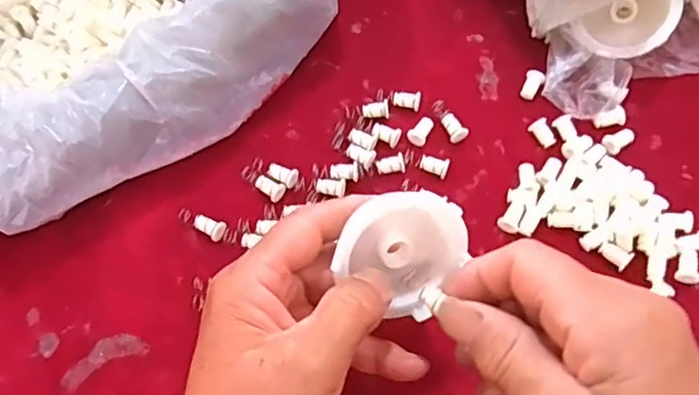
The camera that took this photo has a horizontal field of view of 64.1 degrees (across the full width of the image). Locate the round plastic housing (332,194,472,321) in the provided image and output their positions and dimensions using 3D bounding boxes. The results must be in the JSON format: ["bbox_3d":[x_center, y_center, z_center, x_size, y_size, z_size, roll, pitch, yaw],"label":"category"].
[{"bbox_3d":[0.024,0.023,0.235,0.055,0.012,0.053,-6,107,-21],"label":"round plastic housing"}]

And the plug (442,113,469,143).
[{"bbox_3d":[0.063,-0.042,0.335,0.011,0.008,0.018,-22,68,-7],"label":"plug"}]

